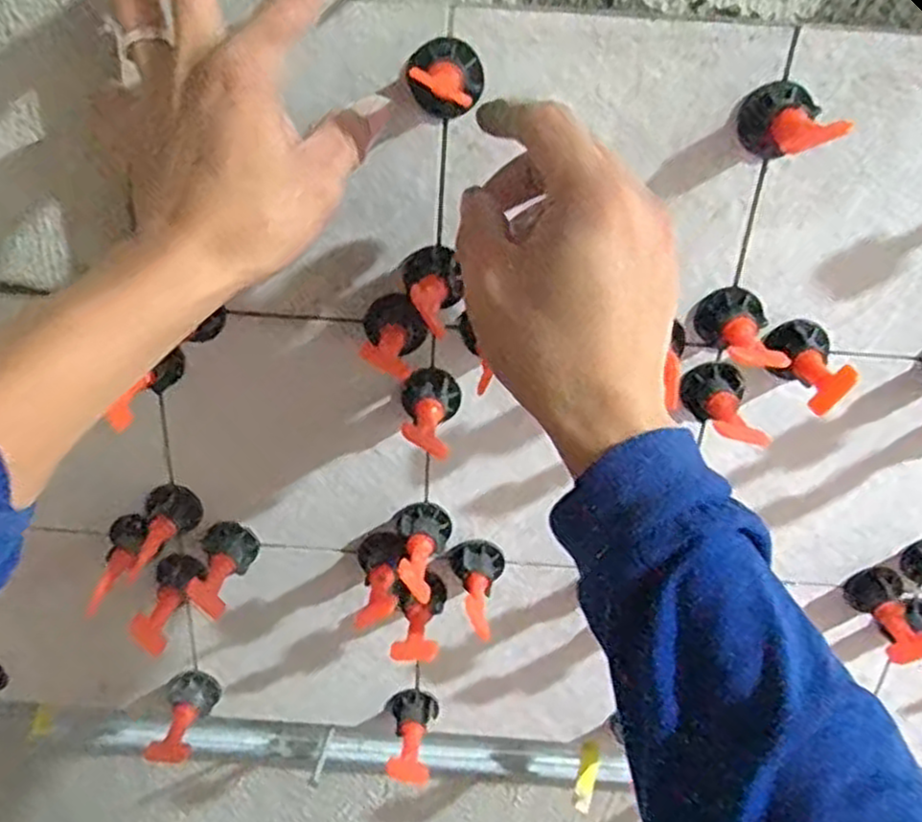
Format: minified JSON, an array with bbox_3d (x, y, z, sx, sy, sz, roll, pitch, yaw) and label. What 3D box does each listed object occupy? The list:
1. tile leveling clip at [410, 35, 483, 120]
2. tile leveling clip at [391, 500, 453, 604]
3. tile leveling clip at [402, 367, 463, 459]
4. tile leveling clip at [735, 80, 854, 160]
[{"bbox_3d":[-0.006,-0.142,0.327,0.032,0.031,0.039,2,27,-3],"label":"tile leveling clip"},{"bbox_3d":[-0.022,0.079,0.430,0.034,0.028,0.056,2,27,-3],"label":"tile leveling clip"},{"bbox_3d":[-0.015,0.003,0.392,0.031,0.030,0.053,2,27,-3],"label":"tile leveling clip"},{"bbox_3d":[0.139,-0.120,0.320,0.028,0.030,0.059,5,27,2],"label":"tile leveling clip"}]

